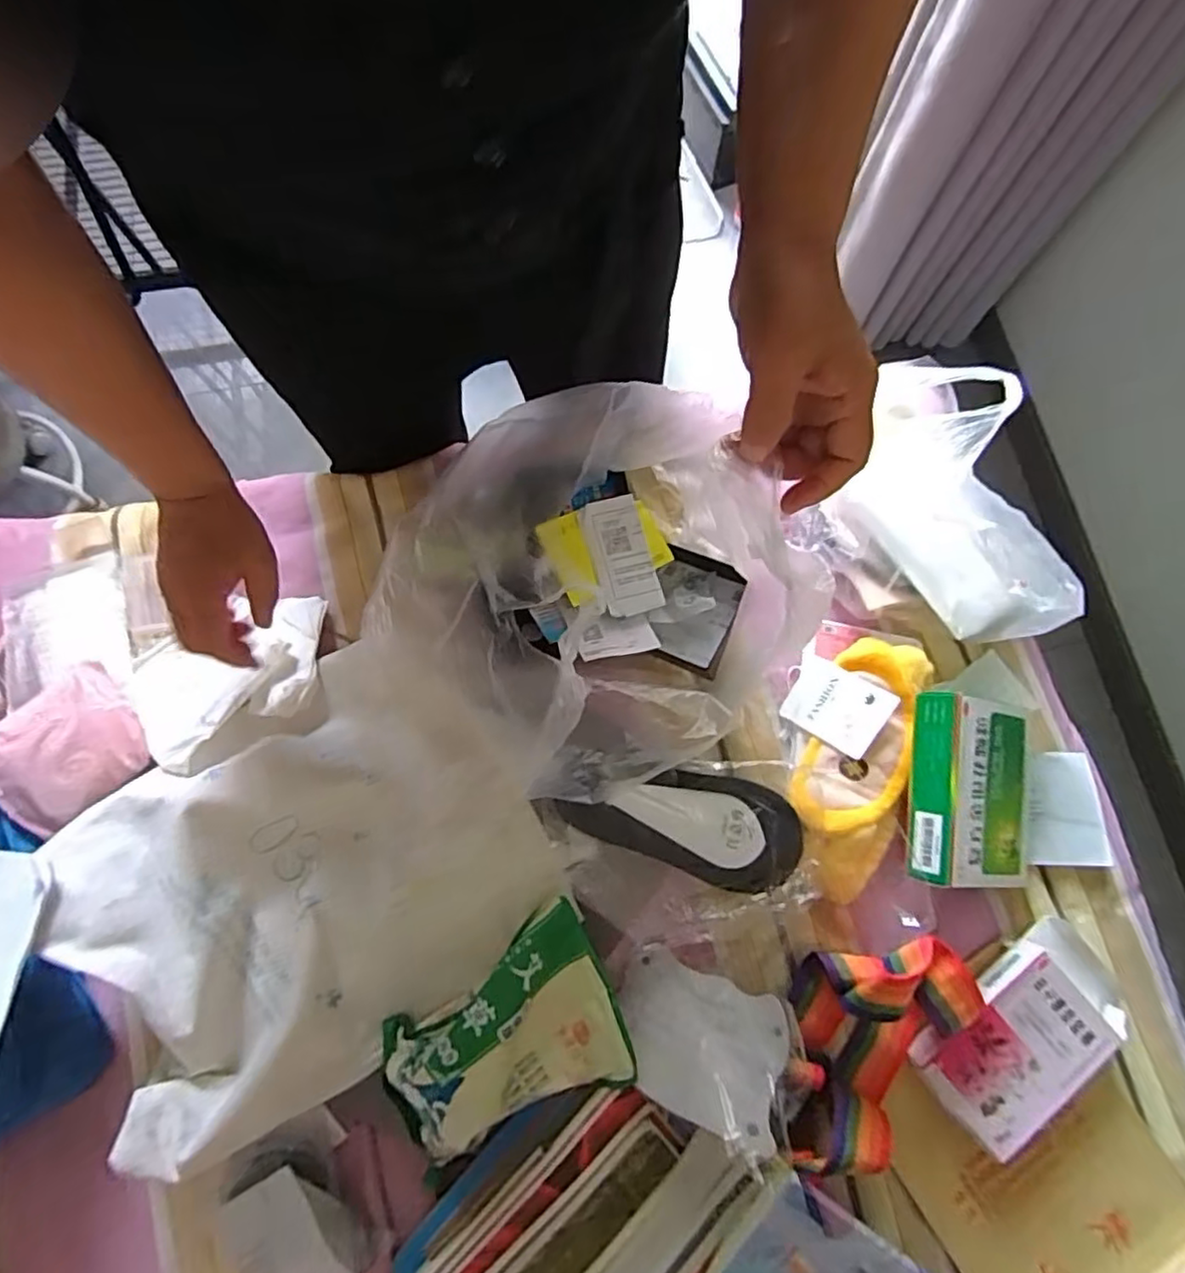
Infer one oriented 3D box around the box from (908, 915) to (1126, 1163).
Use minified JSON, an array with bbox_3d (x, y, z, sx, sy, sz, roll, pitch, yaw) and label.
[{"bbox_3d":[0.348,0.316,0.522,0.170,0.025,0.096,-37,80,-9],"label":"box"}]

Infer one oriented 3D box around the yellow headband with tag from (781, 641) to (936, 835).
[{"bbox_3d":[0.223,0.081,0.571,0.102,0.048,0.179,22,78,4],"label":"yellow headband with tag"}]

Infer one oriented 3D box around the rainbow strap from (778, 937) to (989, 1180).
[{"bbox_3d":[0.220,0.313,0.502,0.121,0.086,0.169,17,77,3],"label":"rainbow strap"}]

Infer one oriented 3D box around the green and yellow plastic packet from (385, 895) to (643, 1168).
[{"bbox_3d":[-0.068,0.289,0.476,0.170,0.047,0.130,-25,79,-6],"label":"green and yellow plastic packet"}]

